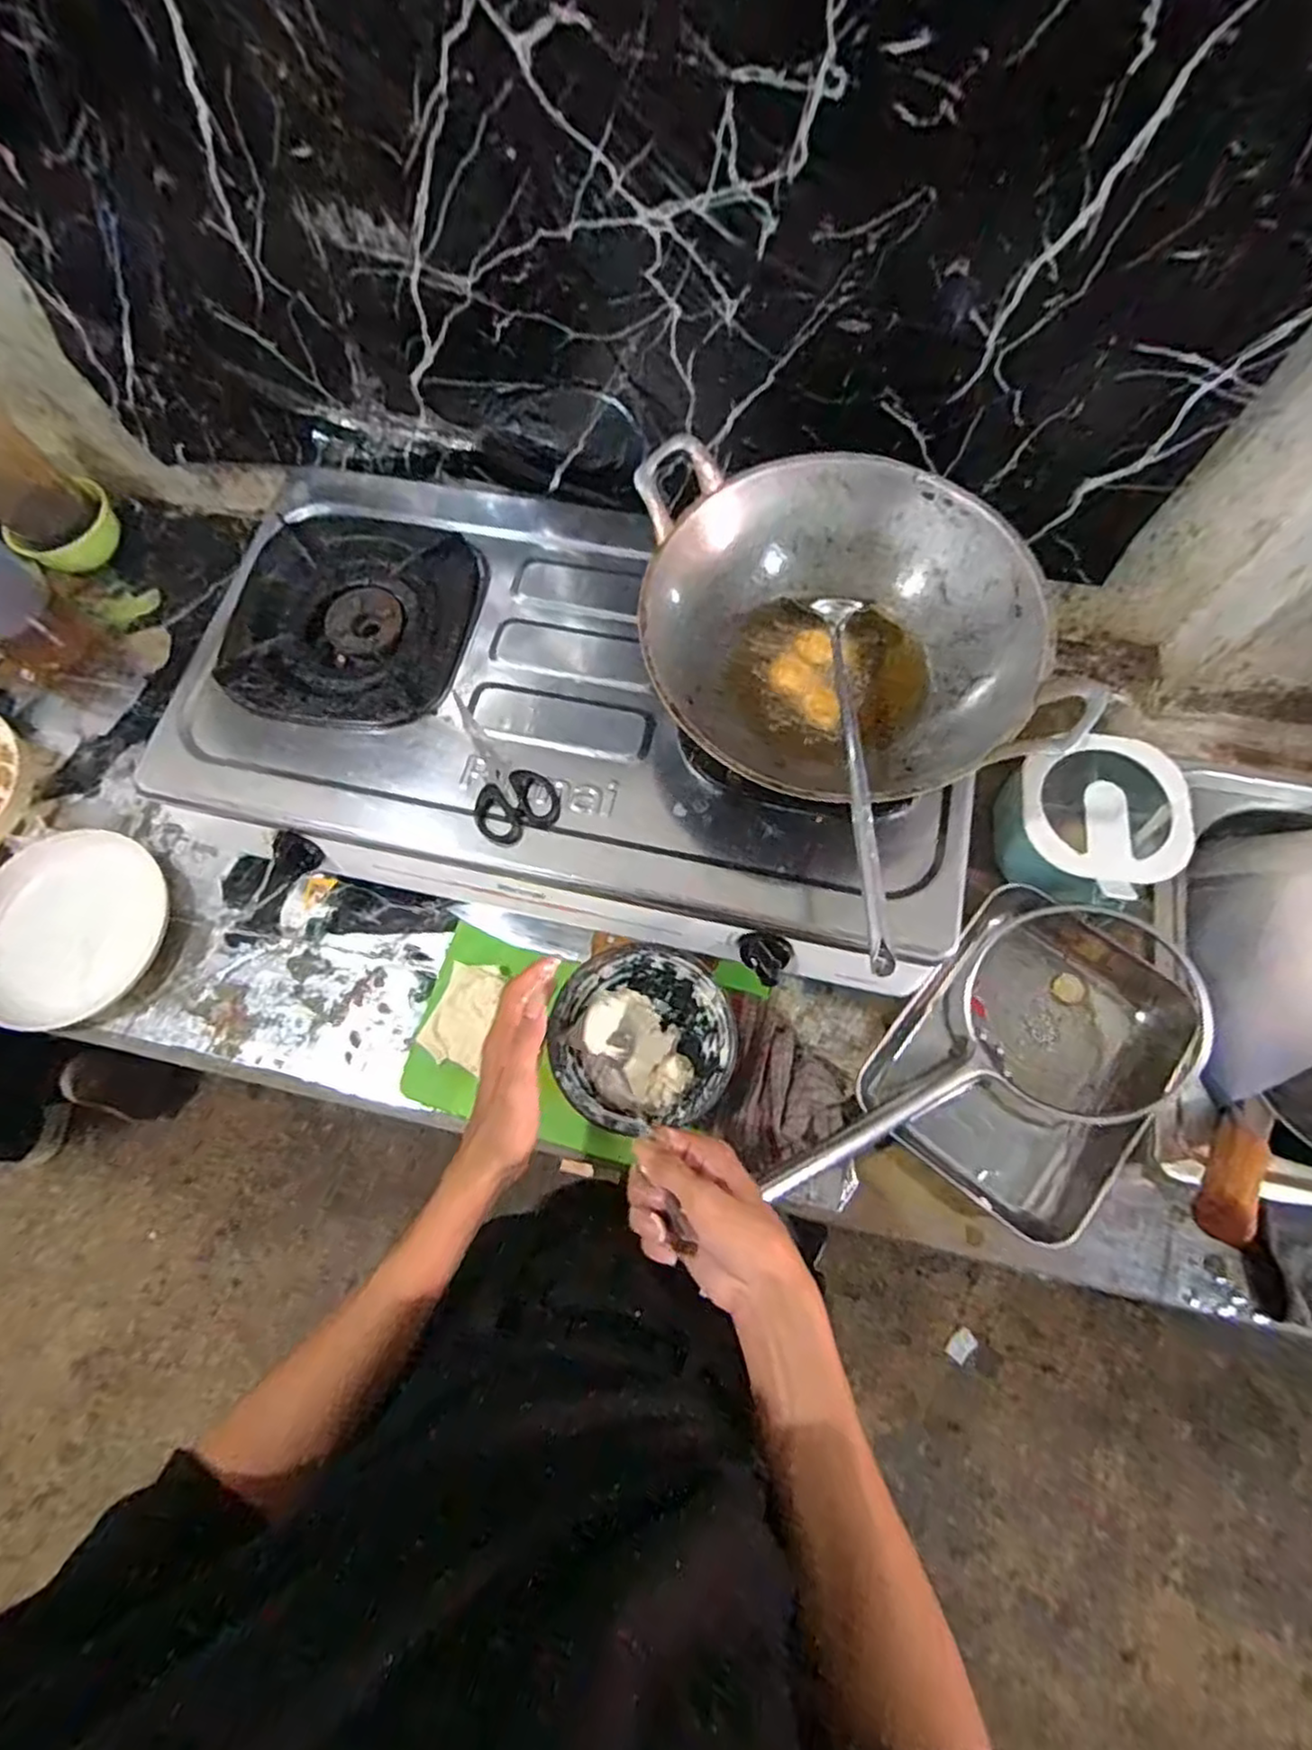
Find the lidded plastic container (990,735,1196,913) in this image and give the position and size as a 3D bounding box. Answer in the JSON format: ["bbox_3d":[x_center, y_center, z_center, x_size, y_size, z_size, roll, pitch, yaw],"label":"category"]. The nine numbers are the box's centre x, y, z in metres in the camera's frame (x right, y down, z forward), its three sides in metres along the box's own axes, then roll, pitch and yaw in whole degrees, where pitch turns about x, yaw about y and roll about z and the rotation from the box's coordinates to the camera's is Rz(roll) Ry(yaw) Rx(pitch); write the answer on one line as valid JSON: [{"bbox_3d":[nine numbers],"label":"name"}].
[{"bbox_3d":[0.382,-0.042,0.629,0.143,0.078,0.141,-22,72,-6],"label":"lidded plastic container"}]

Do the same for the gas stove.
[{"bbox_3d":[-0.063,-0.163,0.669,0.662,0.133,0.430,11,72,6],"label":"gas stove"}]

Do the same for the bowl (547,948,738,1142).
[{"bbox_3d":[-0.010,0.136,0.584,0.143,0.066,0.144,-1,71,2],"label":"bowl"}]

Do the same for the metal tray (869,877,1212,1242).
[{"bbox_3d":[0.316,0.140,0.591,0.191,0.051,0.258,40,77,14],"label":"metal tray"}]

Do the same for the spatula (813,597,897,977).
[{"bbox_3d":[0.139,-0.073,0.472,0.033,0.021,0.280,-3,71,1],"label":"spatula"}]

